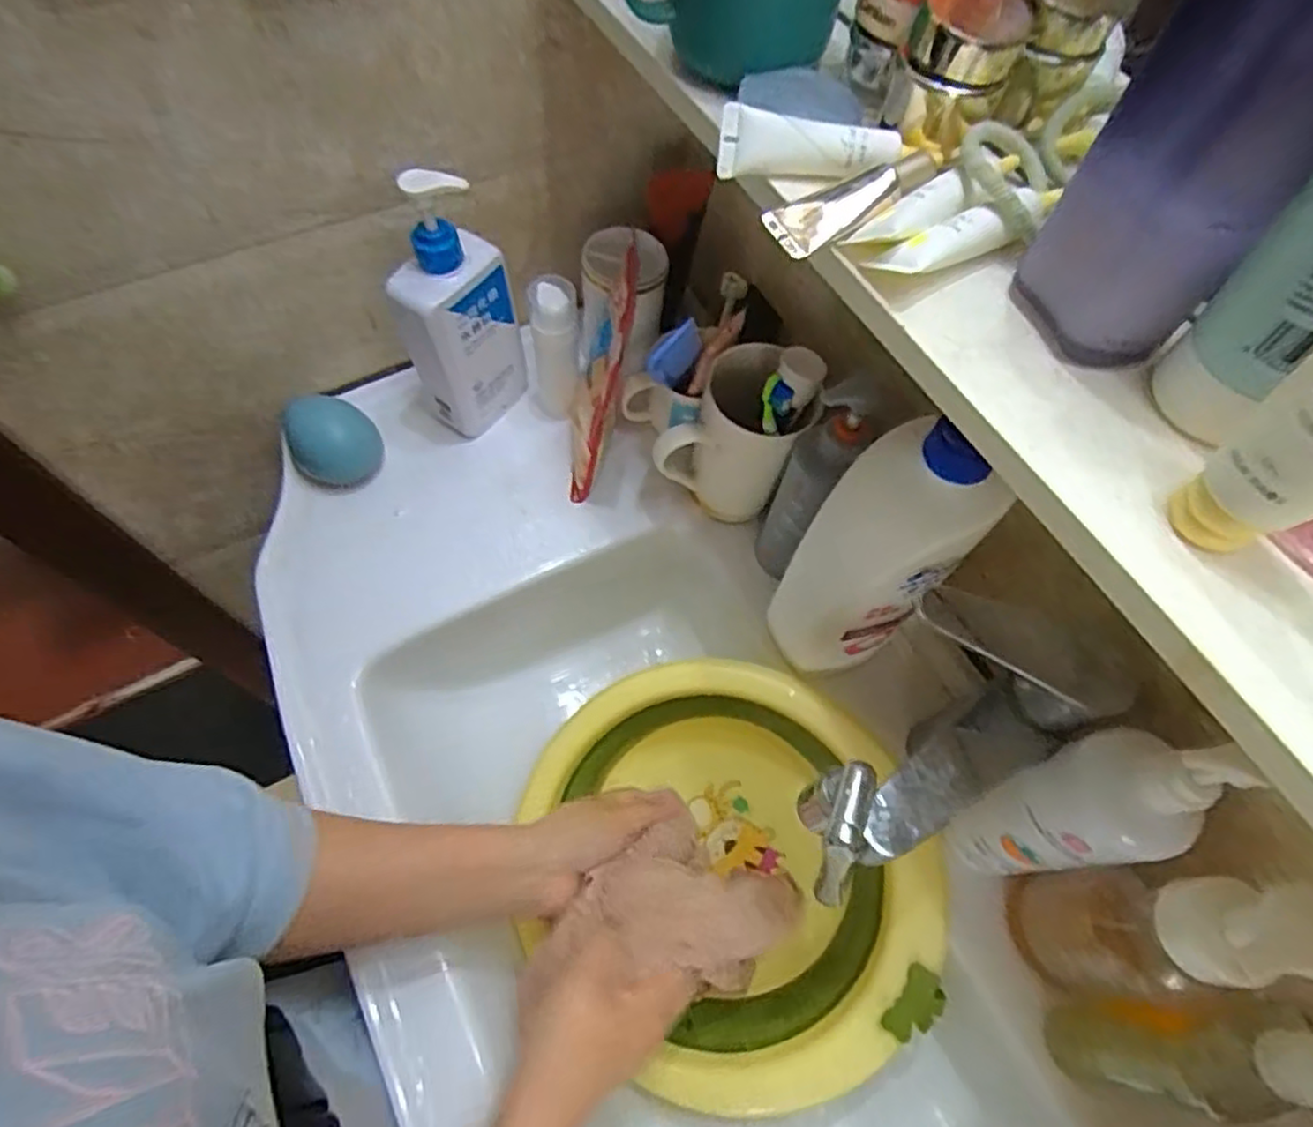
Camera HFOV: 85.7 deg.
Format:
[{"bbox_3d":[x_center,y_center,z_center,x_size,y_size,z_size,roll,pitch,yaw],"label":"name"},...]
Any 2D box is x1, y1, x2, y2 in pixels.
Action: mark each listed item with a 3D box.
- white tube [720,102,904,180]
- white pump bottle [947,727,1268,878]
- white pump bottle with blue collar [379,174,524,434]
[{"bbox_3d":[0.066,-0.182,0.310,0.076,0.019,0.018,9,64,2],"label":"white tube"},{"bbox_3d":[0.221,0.135,0.380,0.051,0.195,0.059,-17,65,-10],"label":"white pump bottle"},{"bbox_3d":[-0.149,-0.186,0.529,0.046,0.210,0.081,32,67,13],"label":"white pump bottle with blue collar"}]

